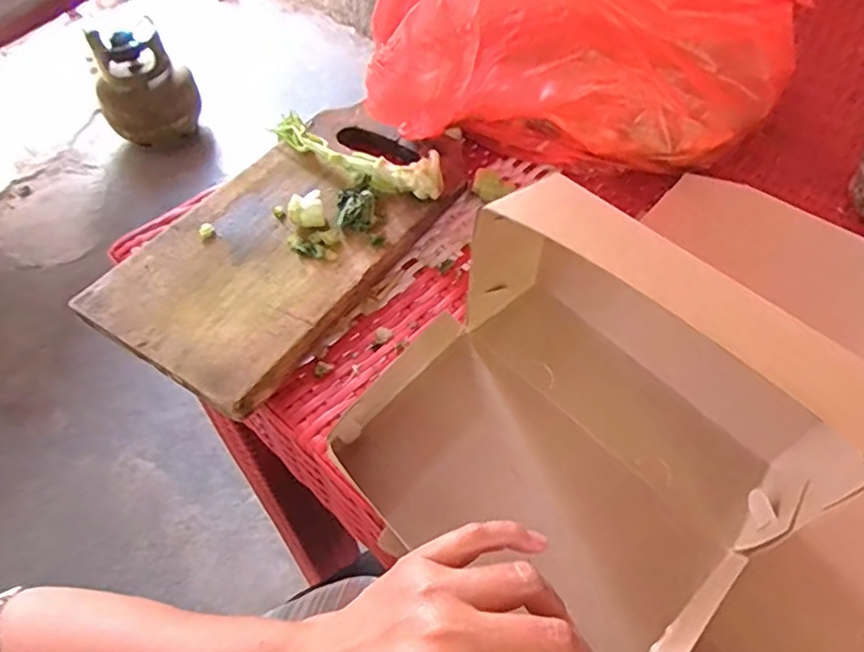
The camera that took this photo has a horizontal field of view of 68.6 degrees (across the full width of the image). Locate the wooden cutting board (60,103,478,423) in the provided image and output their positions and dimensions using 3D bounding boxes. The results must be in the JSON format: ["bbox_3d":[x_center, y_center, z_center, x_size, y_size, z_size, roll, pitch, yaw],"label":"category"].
[{"bbox_3d":[-0.098,-0.070,0.453,0.147,0.028,0.268,28,59,22],"label":"wooden cutting board"}]

